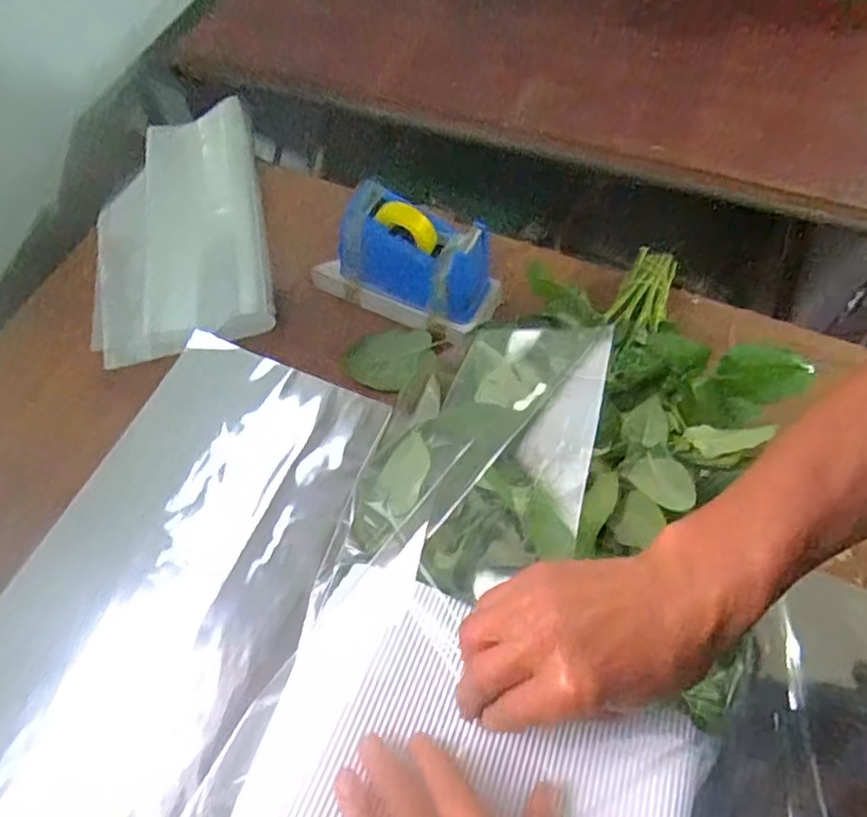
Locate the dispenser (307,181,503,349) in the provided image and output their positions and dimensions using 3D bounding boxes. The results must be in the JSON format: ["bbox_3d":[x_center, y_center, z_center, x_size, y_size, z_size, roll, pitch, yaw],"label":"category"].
[{"bbox_3d":[-0.030,-0.136,0.620,0.177,0.113,0.068,19,66,11],"label":"dispenser"}]

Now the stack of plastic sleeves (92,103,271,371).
[{"bbox_3d":[-0.270,-0.200,0.702,0.181,0.039,0.312,-11,64,-4],"label":"stack of plastic sleeves"}]

